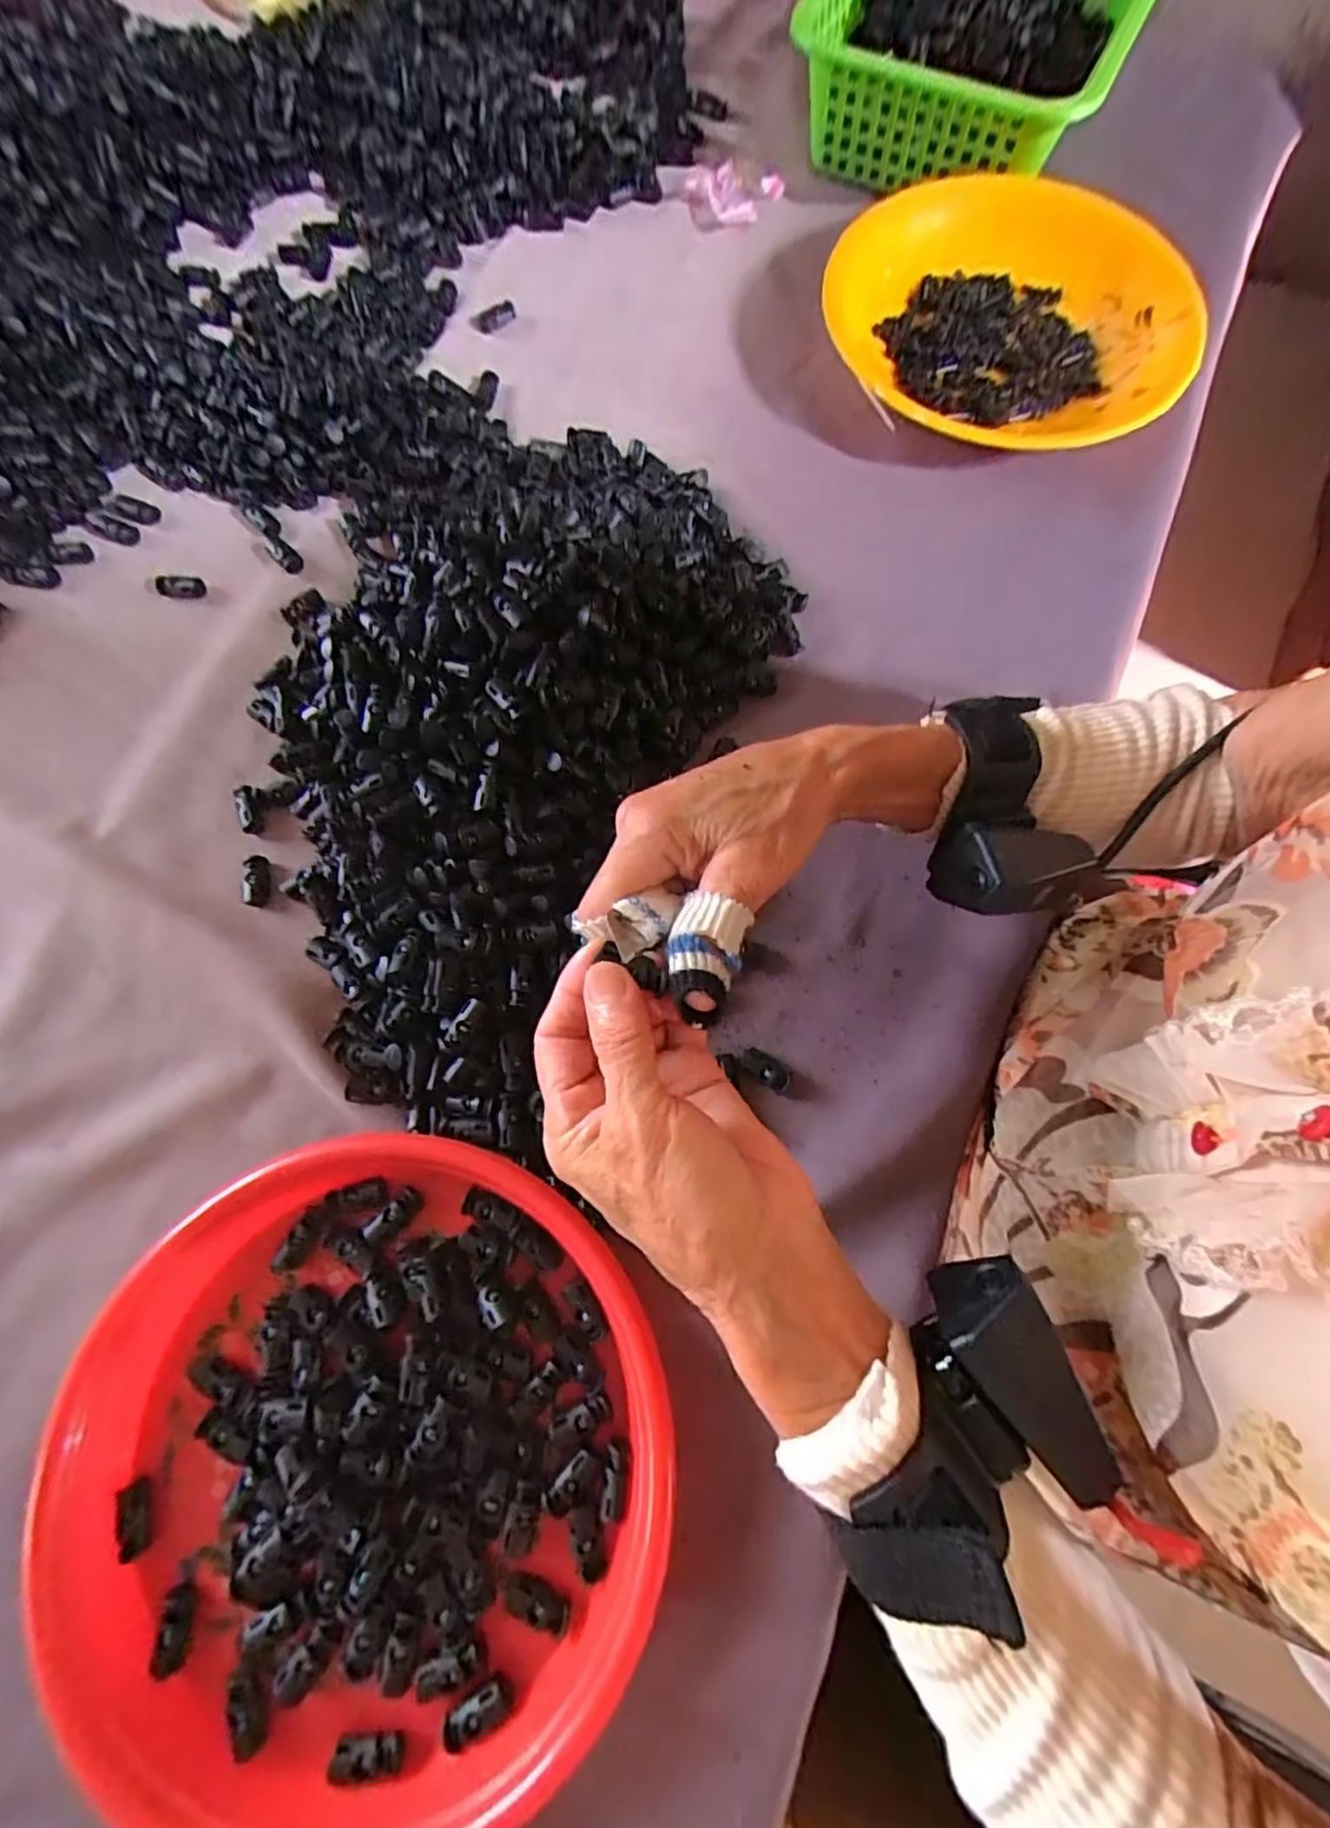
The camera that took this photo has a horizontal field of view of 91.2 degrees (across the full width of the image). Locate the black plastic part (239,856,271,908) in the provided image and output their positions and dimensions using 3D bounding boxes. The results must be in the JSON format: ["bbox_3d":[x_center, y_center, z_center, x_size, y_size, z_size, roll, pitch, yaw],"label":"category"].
[{"bbox_3d":[-0.227,-0.018,0.360,0.013,0.007,0.028,3,88,1],"label":"black plastic part"}]

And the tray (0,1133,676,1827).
[{"bbox_3d":[-0.133,0.237,0.279,0.264,0.029,0.243,0,74,0],"label":"tray"}]

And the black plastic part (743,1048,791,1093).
[{"bbox_3d":[0.051,0.081,0.336,0.027,0.008,0.014,34,77,9],"label":"black plastic part"}]

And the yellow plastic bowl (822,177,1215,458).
[{"bbox_3d":[0.233,-0.407,0.450,0.238,0.043,0.238,6,75,2],"label":"yellow plastic bowl"}]

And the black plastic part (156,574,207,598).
[{"bbox_3d":[-0.311,-0.209,0.415,0.031,0.009,0.011,1,74,1],"label":"black plastic part"}]

